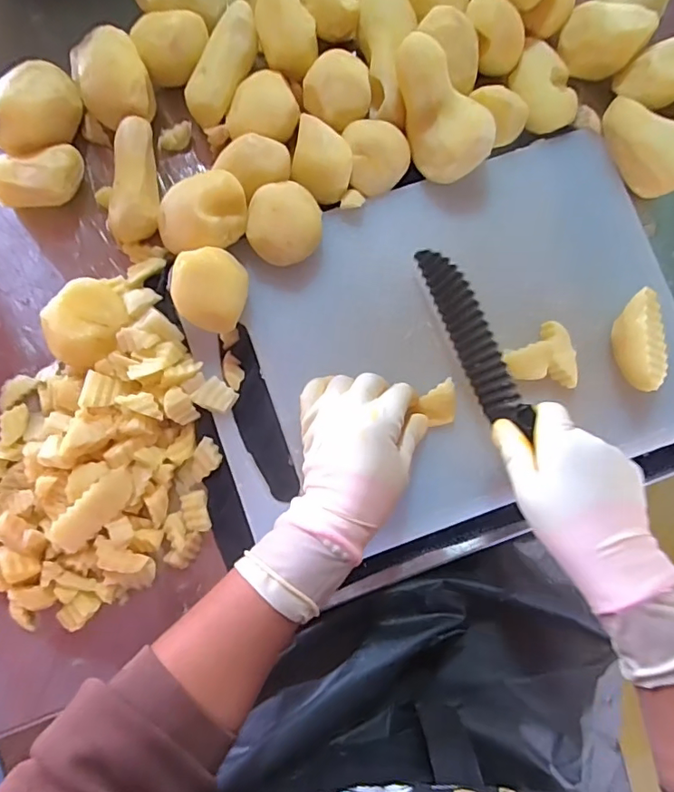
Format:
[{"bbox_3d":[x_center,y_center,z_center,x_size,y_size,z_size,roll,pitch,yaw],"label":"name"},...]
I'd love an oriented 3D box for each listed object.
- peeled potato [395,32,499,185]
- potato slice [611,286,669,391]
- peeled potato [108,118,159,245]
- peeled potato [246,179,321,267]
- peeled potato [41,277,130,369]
[{"bbox_3d":[0.083,-0.224,0.415,0.057,0.059,0.099,-30,85,-2],"label":"peeled potato"},{"bbox_3d":[0.241,-0.042,0.412,0.040,0.035,0.075,-5,84,0],"label":"potato slice"},{"bbox_3d":[-0.160,-0.172,0.428,0.038,0.035,0.092,5,84,1],"label":"peeled potato"},{"bbox_3d":[-0.042,-0.136,0.422,0.058,0.038,0.060,0,84,1],"label":"peeled potato"},{"bbox_3d":[-0.195,-0.055,0.415,0.056,0.043,0.067,43,86,4],"label":"peeled potato"}]

